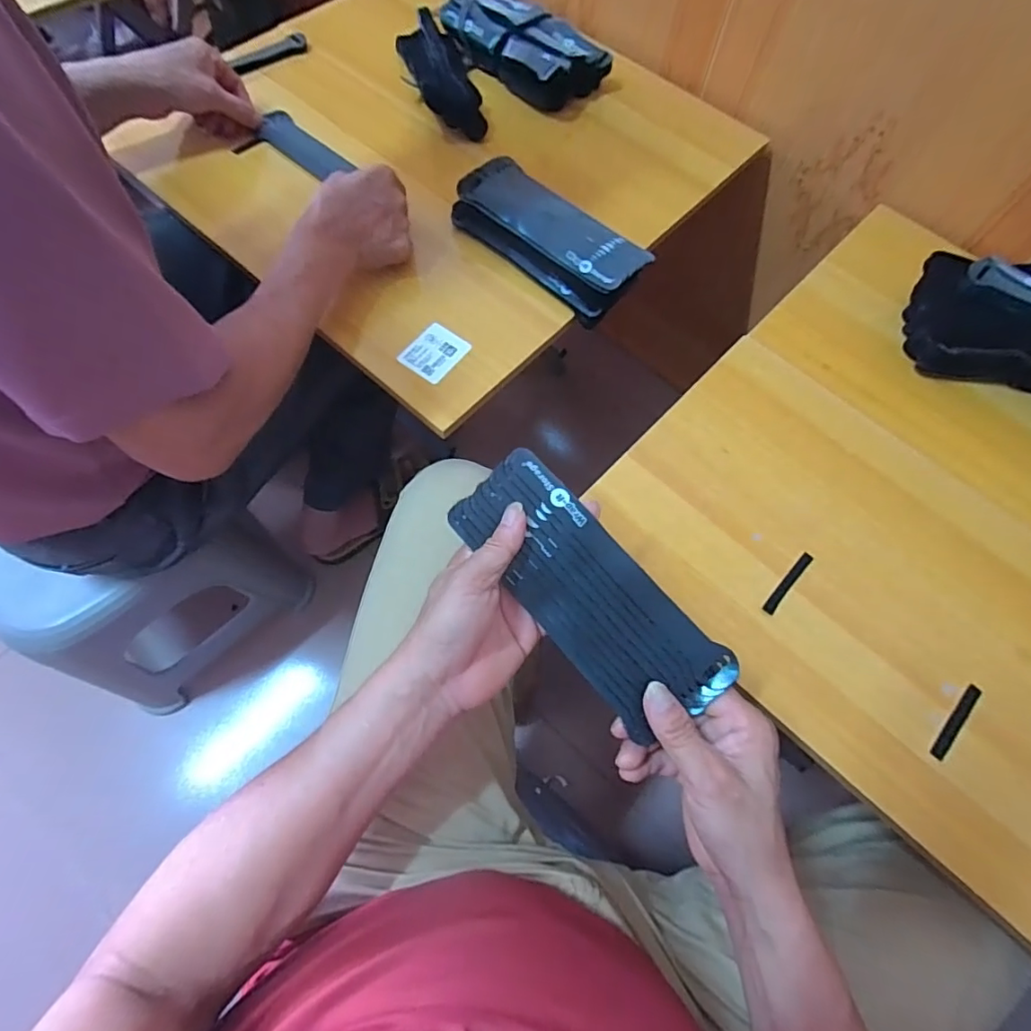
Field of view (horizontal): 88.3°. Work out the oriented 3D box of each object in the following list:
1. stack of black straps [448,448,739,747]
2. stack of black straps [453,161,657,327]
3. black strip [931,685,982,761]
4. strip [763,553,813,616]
[{"bbox_3d":[0.045,0.051,0.348,0.078,0.014,0.196,-45,82,8],"label":"stack of black straps"},{"bbox_3d":[0.038,-0.295,0.564,0.205,0.047,0.093,39,71,13],"label":"stack of black straps"},{"bbox_3d":[0.344,0.161,0.414,0.072,0.004,0.010,-41,70,-17],"label":"black strip"},{"bbox_3d":[0.231,0.056,0.449,0.010,0.004,0.068,40,71,13],"label":"strip"}]

